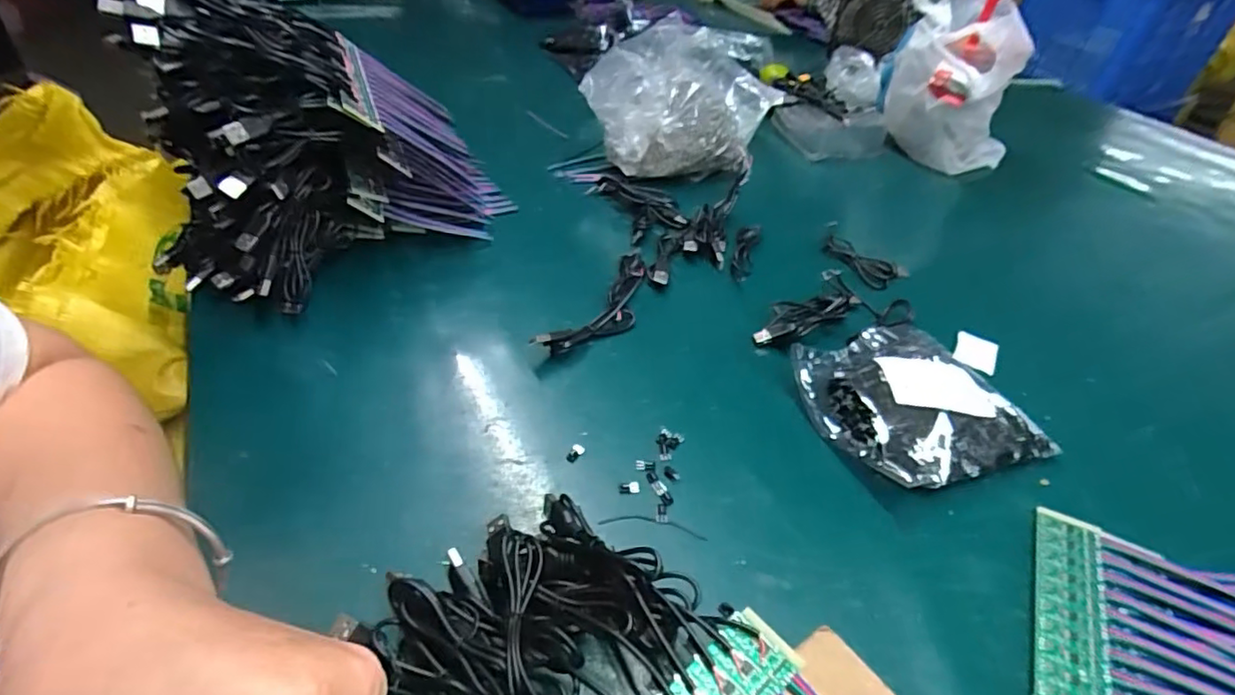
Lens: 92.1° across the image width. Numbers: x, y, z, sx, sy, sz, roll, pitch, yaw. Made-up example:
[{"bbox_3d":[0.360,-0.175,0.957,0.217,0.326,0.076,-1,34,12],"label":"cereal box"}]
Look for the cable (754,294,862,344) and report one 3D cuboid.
[{"bbox_3d":[0.161,-0.028,0.492,0.110,0.020,0.032,-18,46,-24],"label":"cable"}]

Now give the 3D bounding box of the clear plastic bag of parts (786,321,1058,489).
[{"bbox_3d":[0.207,0.033,0.422,0.138,0.032,0.135,-10,43,-16],"label":"clear plastic bag of parts"}]

